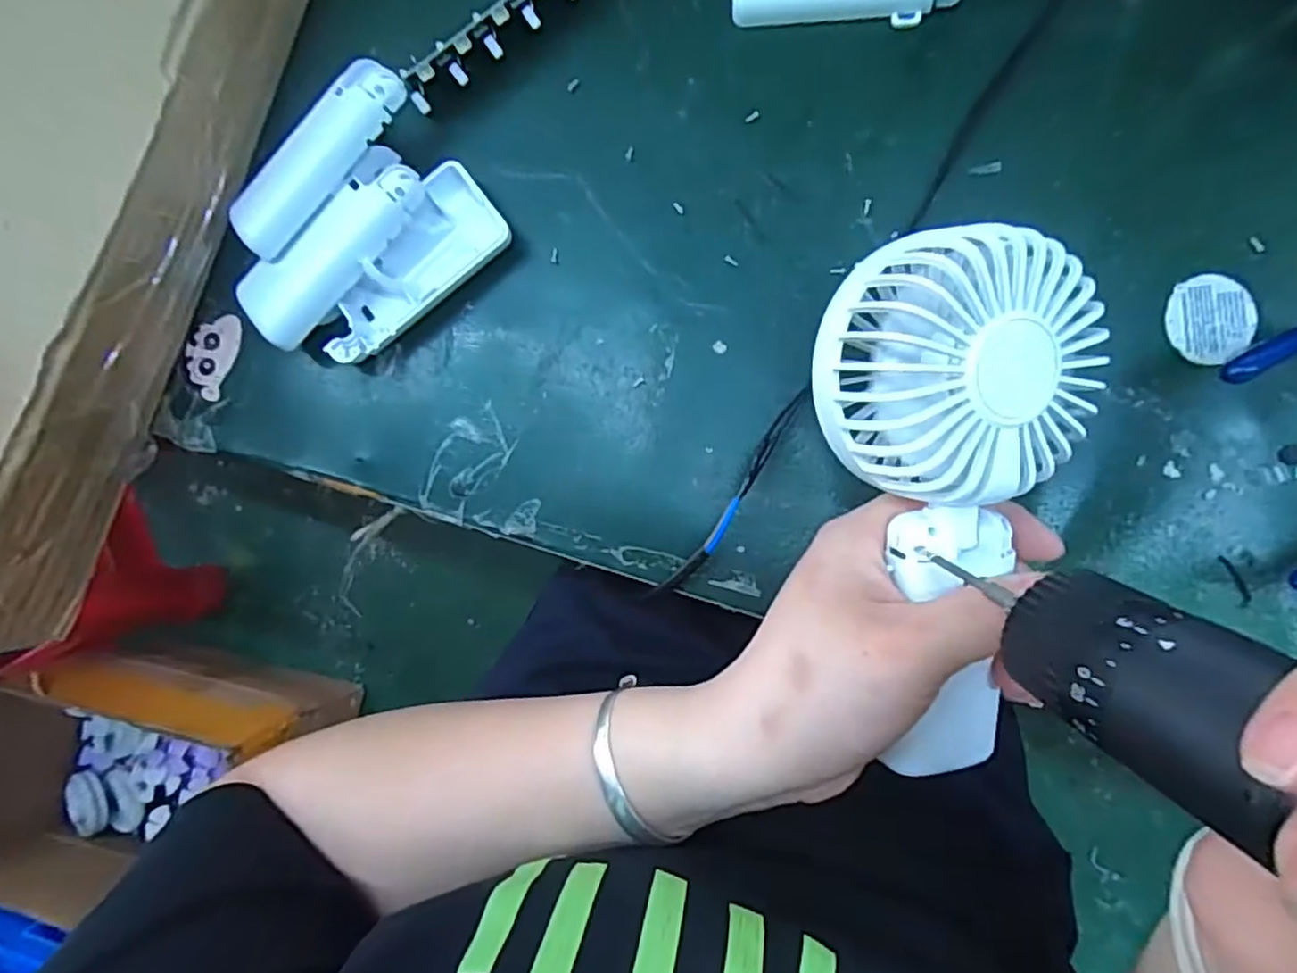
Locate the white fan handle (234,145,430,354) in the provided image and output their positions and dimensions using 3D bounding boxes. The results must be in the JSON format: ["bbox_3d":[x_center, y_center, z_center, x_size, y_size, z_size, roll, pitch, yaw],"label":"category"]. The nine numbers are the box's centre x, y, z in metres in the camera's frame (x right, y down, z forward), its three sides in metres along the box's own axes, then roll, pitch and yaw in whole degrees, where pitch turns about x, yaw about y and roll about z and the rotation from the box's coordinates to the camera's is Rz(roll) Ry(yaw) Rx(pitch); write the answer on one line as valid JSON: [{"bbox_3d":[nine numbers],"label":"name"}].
[{"bbox_3d":[-0.136,-0.102,0.297,0.094,0.022,0.036,-41,84,5],"label":"white fan handle"}]

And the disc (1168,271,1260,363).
[{"bbox_3d":[0.220,-0.065,0.264,0.032,0.004,0.034,0,89,7],"label":"disc"}]

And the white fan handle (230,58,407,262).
[{"bbox_3d":[-0.141,-0.140,0.288,0.030,0.015,0.093,41,94,7],"label":"white fan handle"}]

